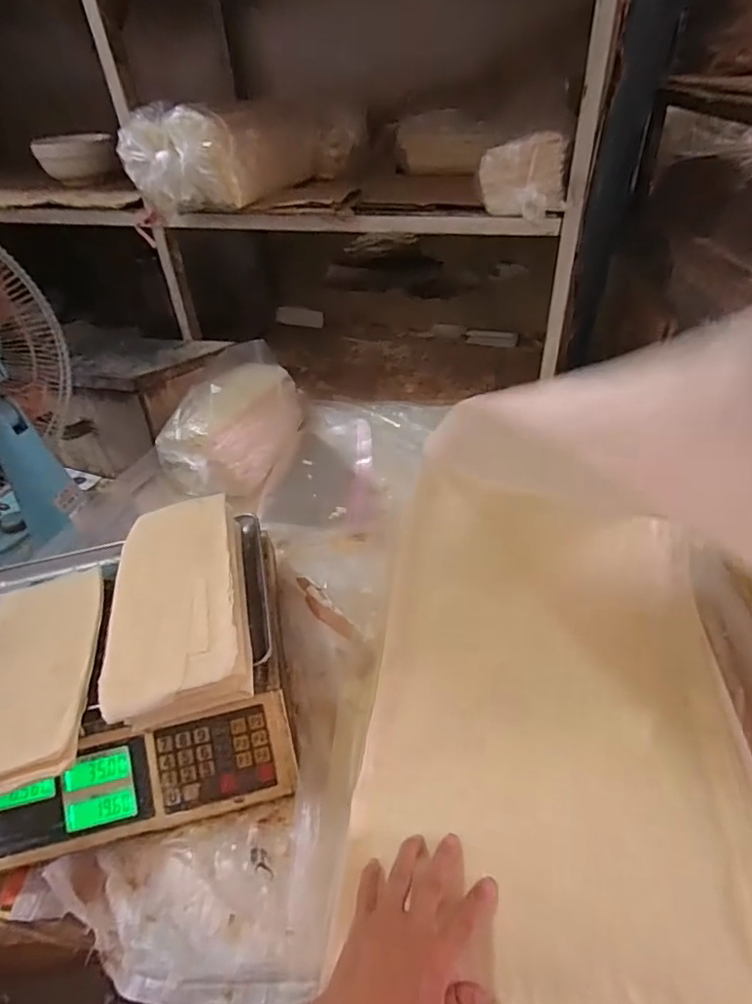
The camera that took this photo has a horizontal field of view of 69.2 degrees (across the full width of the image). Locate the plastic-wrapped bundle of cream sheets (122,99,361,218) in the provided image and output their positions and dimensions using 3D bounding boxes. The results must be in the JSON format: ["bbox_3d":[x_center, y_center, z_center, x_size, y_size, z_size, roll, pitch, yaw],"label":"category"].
[{"bbox_3d":[-0.218,-0.628,0.967,0.203,0.129,0.403,20,46,27],"label":"plastic-wrapped bundle of cream sheets"}]

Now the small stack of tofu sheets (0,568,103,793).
[{"bbox_3d":[-0.347,0.163,0.542,0.125,0.020,0.246,-13,41,-9],"label":"small stack of tofu sheets"}]

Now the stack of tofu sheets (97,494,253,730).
[{"bbox_3d":[-0.201,0.097,0.561,0.130,0.044,0.258,-11,40,-8],"label":"stack of tofu sheets"}]

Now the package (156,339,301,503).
[{"bbox_3d":[-0.228,-0.154,0.958,0.176,0.131,0.316,12,43,19],"label":"package"}]

